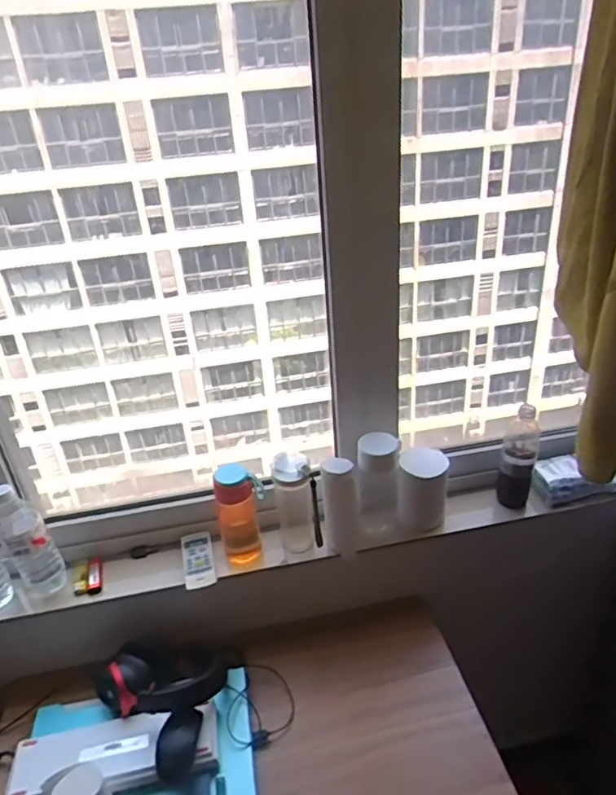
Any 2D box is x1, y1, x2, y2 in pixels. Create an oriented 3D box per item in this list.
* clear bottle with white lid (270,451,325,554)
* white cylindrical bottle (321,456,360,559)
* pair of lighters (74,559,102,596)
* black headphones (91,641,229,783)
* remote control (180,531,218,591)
[{"bbox_3d":[-0.021,0.198,1.027,0.079,0.208,0.057,-7,29,-5],"label":"clear bottle with white lid"},{"bbox_3d":[0.062,0.204,1.037,0.070,0.167,0.081,-3,29,2],"label":"white cylindrical bottle"},{"bbox_3d":[-0.411,0.335,1.043,0.054,0.028,0.077,-16,31,-20],"label":"pair of lighters"},{"bbox_3d":[-0.225,0.492,0.944,0.245,0.083,0.191,22,39,39],"label":"black headphones"},{"bbox_3d":[-0.206,0.309,1.050,0.058,0.027,0.126,-11,30,-11],"label":"remote control"}]

